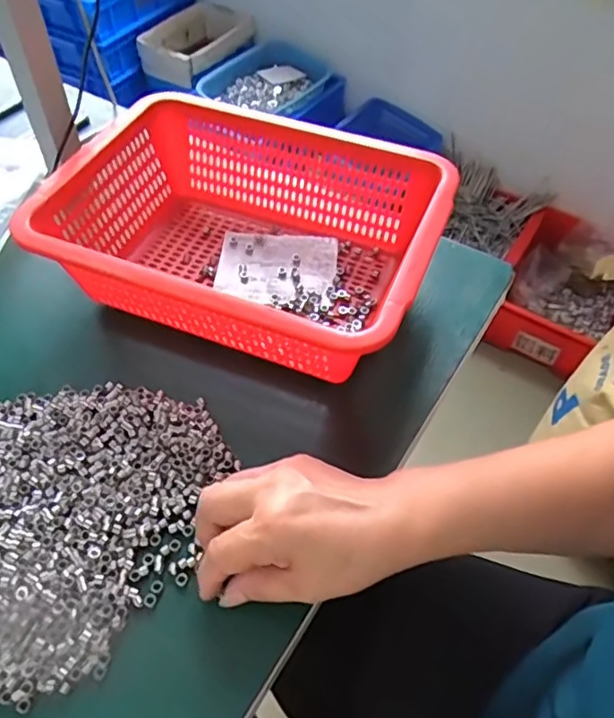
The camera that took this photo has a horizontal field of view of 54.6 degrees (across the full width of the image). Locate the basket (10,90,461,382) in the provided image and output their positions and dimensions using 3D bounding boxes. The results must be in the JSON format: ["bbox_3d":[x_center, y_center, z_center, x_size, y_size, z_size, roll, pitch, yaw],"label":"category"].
[{"bbox_3d":[-0.058,-0.103,0.505,0.324,0.096,0.230,20,54,14],"label":"basket"}]

